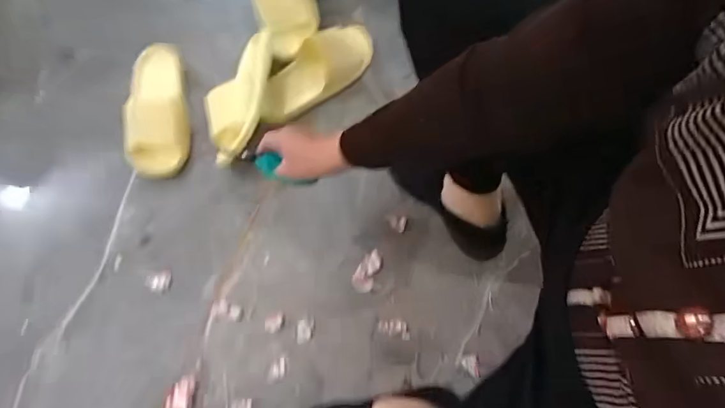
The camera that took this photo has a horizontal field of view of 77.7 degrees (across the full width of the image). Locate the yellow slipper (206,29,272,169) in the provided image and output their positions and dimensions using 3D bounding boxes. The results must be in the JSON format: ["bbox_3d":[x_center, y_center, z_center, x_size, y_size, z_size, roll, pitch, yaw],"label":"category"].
[{"bbox_3d":[-0.209,-0.191,0.774,0.074,0.064,0.239,12,73,4],"label":"yellow slipper"}]

